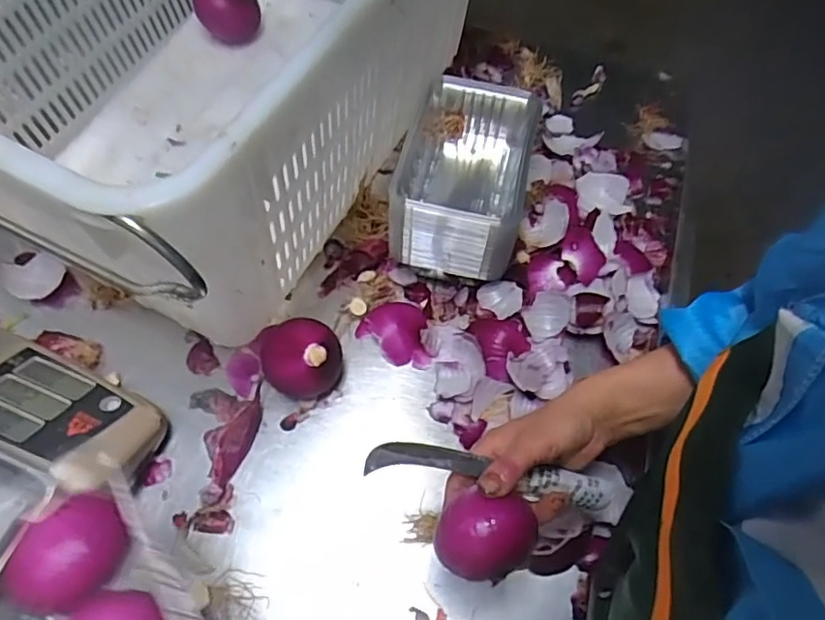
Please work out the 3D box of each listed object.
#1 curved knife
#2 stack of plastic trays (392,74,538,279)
[{"bbox_3d":[0.065,0.127,0.458,0.202,0.021,0.023,14,61,-12],"label":"curved knife"},{"bbox_3d":[0.058,-0.144,0.639,0.124,0.096,0.192,14,62,5],"label":"stack of plastic trays"}]

